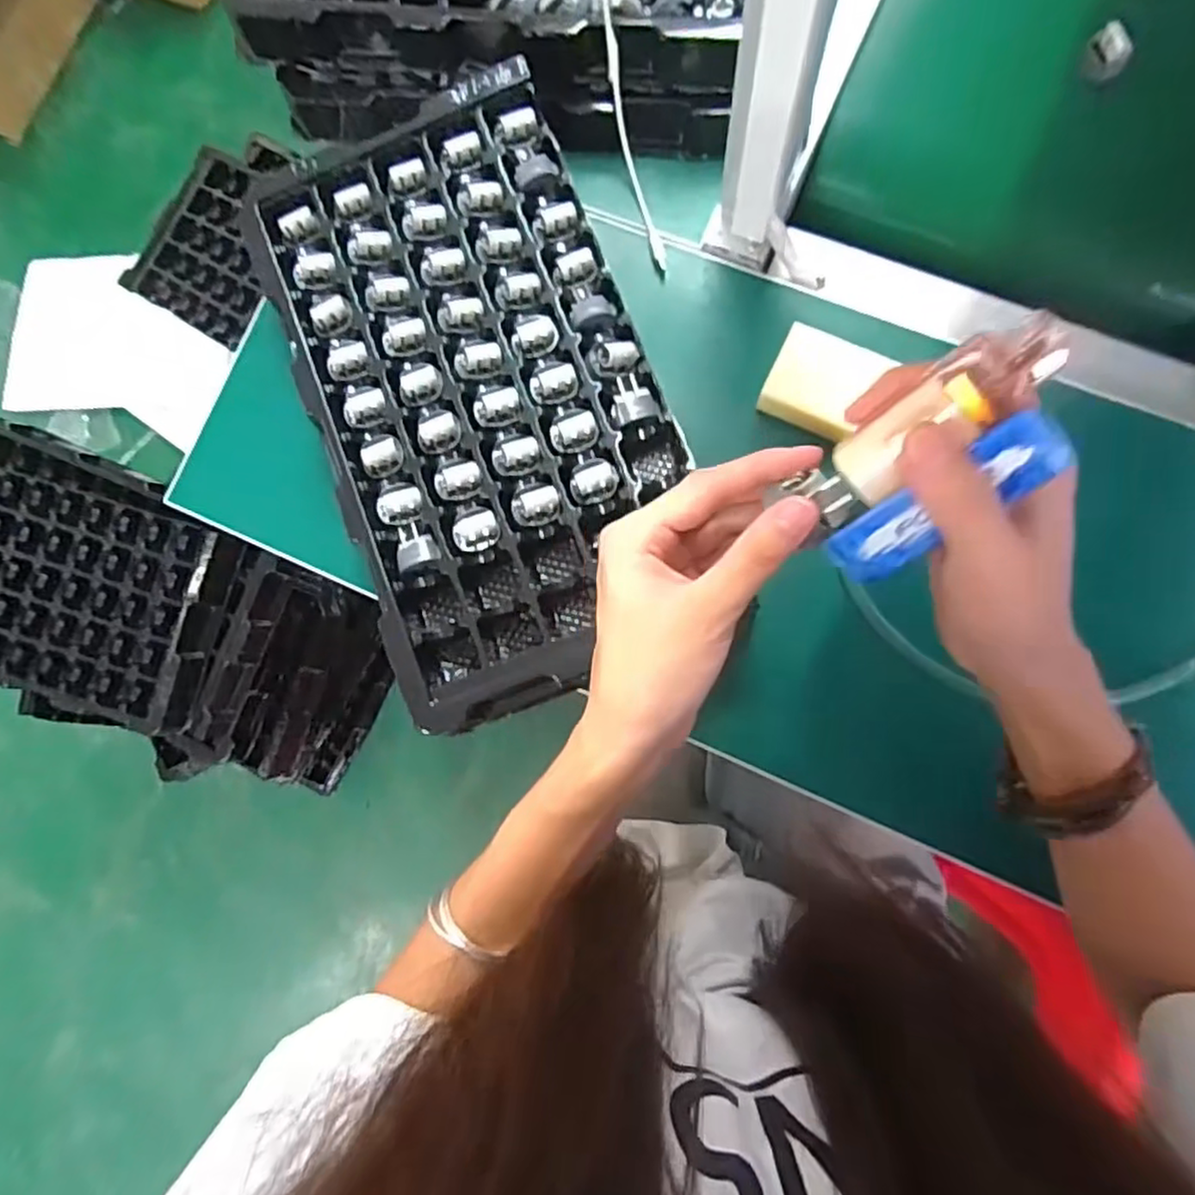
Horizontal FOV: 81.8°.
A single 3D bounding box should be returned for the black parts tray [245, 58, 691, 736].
[{"bbox_3d":[-0.066,-0.121,0.414,0.192,0.035,0.352,-21,82,4],"label":"black parts tray"}]

